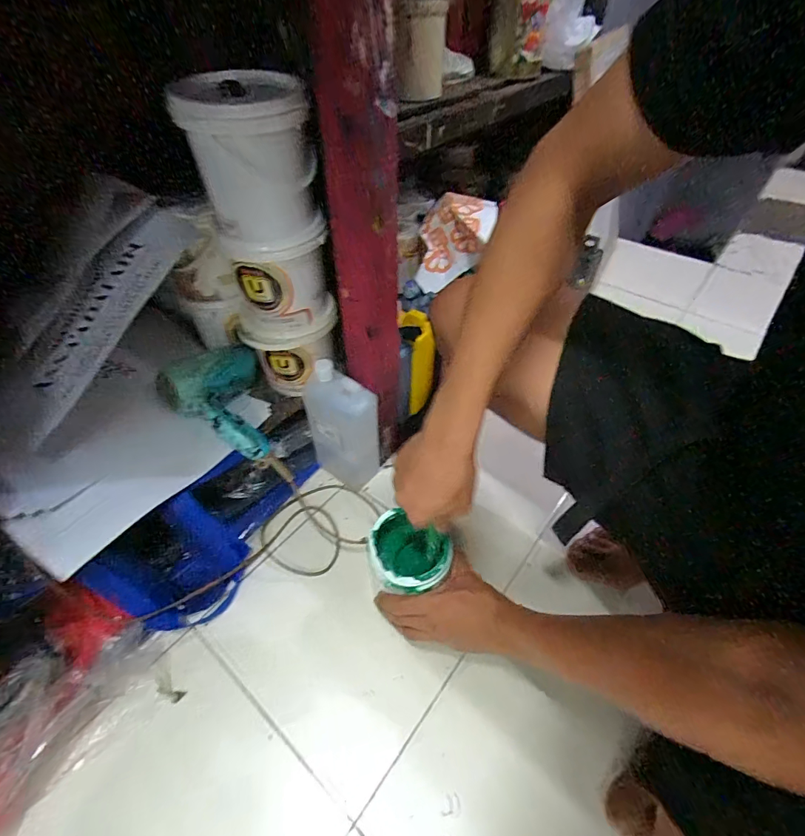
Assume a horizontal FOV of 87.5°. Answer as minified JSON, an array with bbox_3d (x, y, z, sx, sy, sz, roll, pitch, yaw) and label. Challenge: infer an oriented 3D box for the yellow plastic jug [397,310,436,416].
[{"bbox_3d":[0.025,-0.102,0.723,0.062,0.155,0.096,0,47,2],"label":"yellow plastic jug"}]

